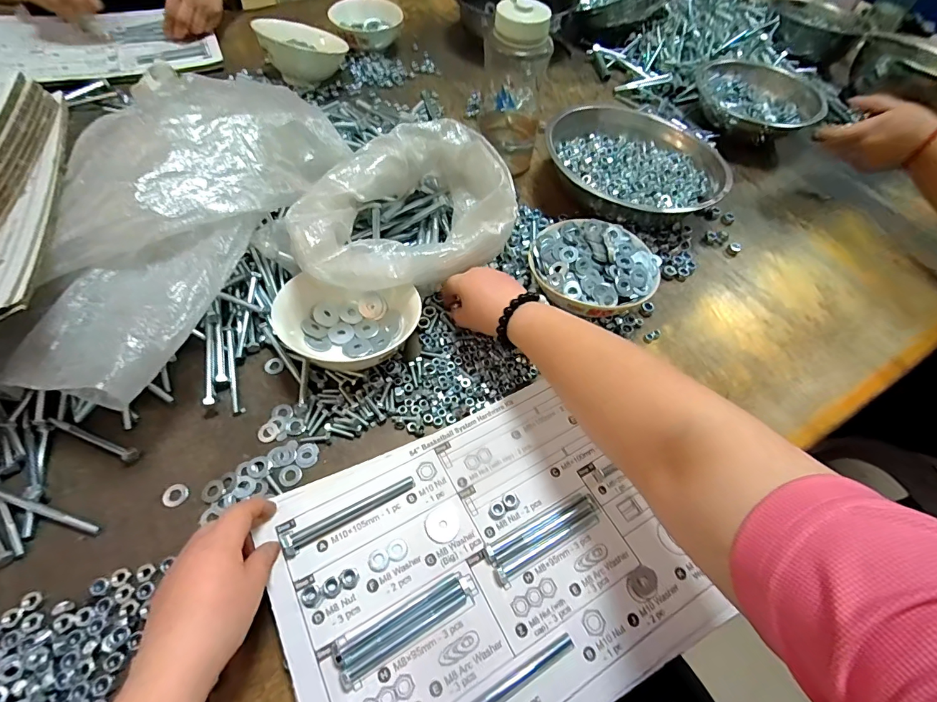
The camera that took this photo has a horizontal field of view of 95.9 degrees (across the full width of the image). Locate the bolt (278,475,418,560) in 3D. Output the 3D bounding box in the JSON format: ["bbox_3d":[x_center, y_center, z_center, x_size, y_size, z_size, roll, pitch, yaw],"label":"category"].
[{"bbox_3d":[-0.097,0.134,0.352,0.111,0.020,0.016,-23,63,-18],"label":"bolt"}]

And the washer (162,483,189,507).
[{"bbox_3d":[-0.259,0.127,0.374,0.019,0.005,0.019,2,58,-3],"label":"washer"}]

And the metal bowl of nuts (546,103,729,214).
[{"bbox_3d":[0.230,-0.265,0.611,0.251,0.068,0.235,-7,59,-9],"label":"metal bowl of nuts"}]

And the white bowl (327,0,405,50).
[{"bbox_3d":[-0.187,-0.619,0.806,0.138,0.057,0.120,-16,61,-14],"label":"white bowl"}]

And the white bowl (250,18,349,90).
[{"bbox_3d":[-0.279,-0.510,0.724,0.132,0.078,0.132,2,58,-3],"label":"white bowl"}]

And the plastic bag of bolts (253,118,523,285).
[{"bbox_3d":[-0.068,-0.141,0.475,0.242,0.126,0.167,-27,64,-20],"label":"plastic bag of bolts"}]

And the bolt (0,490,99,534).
[{"bbox_3d":[-0.355,0.131,0.349,0.102,0.014,0.009,17,58,6],"label":"bolt"}]

